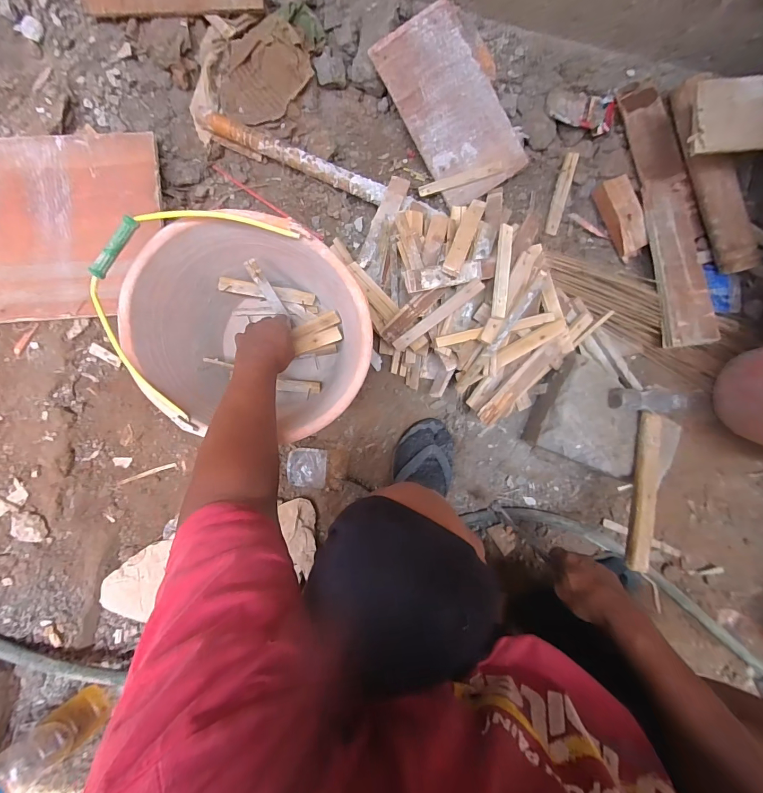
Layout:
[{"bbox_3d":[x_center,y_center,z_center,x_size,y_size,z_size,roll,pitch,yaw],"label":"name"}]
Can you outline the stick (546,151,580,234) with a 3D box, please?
[{"bbox_3d":[0.342,-0.385,0.714,0.025,0.007,0.156,16,92,19],"label":"stick"}]

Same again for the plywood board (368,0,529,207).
[{"bbox_3d":[0.125,-0.522,0.679,0.165,0.020,0.310,-30,100,5],"label":"plywood board"}]

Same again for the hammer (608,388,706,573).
[{"bbox_3d":[0.420,0.130,0.587,0.114,0.028,0.281,3,89,1],"label":"hammer"}]

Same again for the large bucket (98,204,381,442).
[{"bbox_3d":[-0.176,-0.085,0.571,0.314,0.242,0.275,6,89,1],"label":"large bucket"}]

